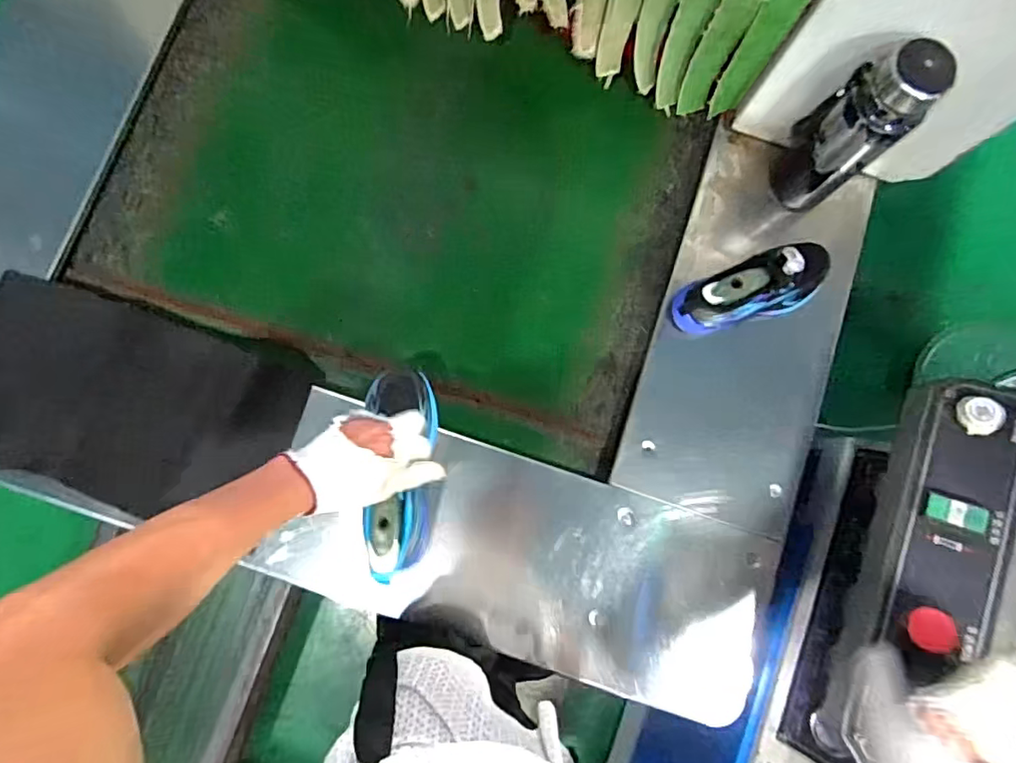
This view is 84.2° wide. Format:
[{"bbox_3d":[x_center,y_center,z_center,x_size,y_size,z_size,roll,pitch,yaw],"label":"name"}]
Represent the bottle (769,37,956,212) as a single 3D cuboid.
[{"bbox_3d":[0.410,-0.302,0.689,0.077,0.255,0.089,5,82,-3],"label":"bottle"}]

